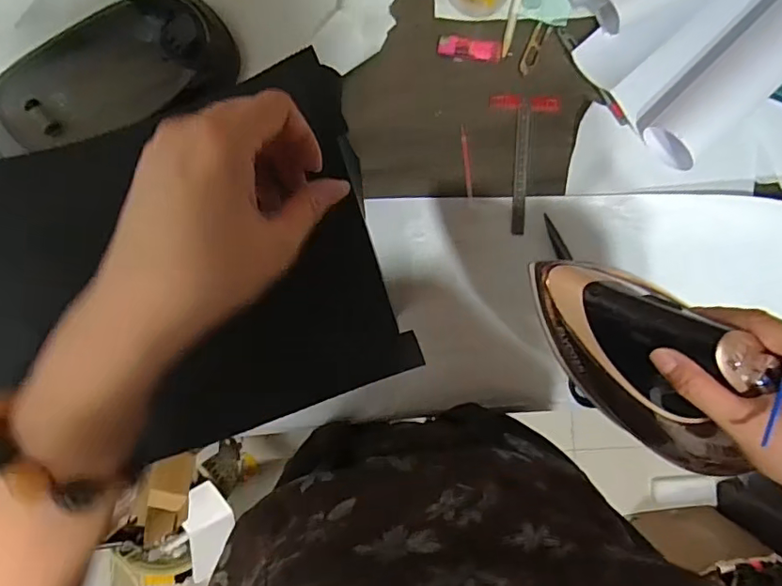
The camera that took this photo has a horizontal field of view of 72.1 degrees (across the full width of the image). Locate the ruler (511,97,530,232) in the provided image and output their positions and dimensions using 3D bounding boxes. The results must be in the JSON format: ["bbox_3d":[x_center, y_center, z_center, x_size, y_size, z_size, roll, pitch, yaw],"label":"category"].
[{"bbox_3d":[0.159,-0.154,0.656,0.017,0.006,0.164,2,90,0],"label":"ruler"}]

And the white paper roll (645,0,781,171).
[{"bbox_3d":[0.434,-0.279,0.620,0.328,0.059,0.081,-45,90,-1],"label":"white paper roll"}]

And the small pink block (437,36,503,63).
[{"bbox_3d":[0.097,-0.298,0.654,0.078,0.004,0.027,6,90,0],"label":"small pink block"}]

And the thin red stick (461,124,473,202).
[{"bbox_3d":[0.092,-0.158,0.652,0.007,0.004,0.093,-6,90,0],"label":"thin red stick"}]

